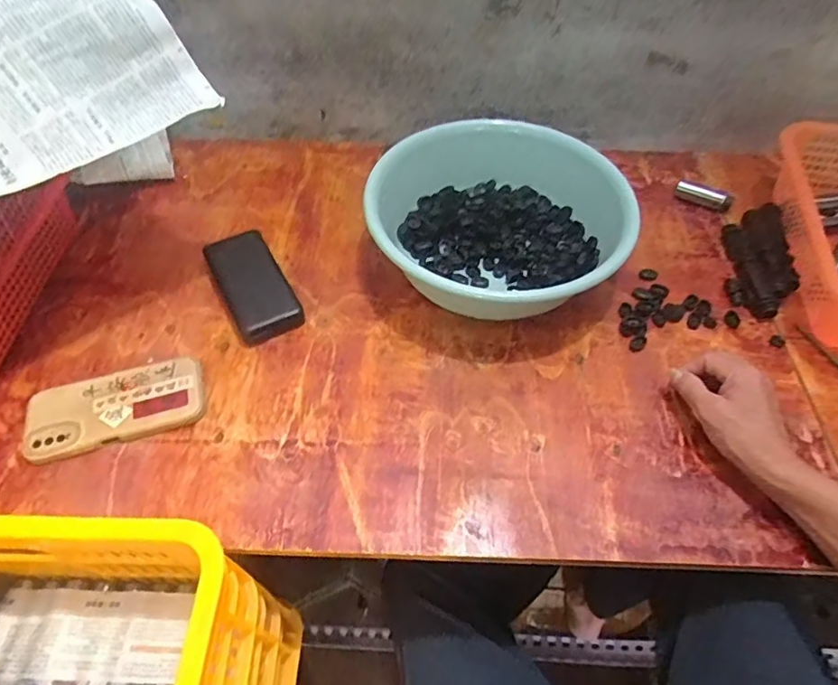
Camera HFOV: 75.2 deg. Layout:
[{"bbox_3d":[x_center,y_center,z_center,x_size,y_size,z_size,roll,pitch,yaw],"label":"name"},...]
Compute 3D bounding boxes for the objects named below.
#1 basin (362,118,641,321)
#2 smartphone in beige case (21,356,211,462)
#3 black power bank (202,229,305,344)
[{"bbox_3d":[0.090,-0.132,0.652,0.283,0.114,0.276,0,54,0],"label":"basin"},{"bbox_3d":[-0.303,0.065,0.548,0.165,0.014,0.081,-18,56,-13],"label":"smartphone in beige case"},{"bbox_3d":[-0.196,-0.070,0.641,0.077,0.025,0.159,-25,58,-17],"label":"black power bank"}]

